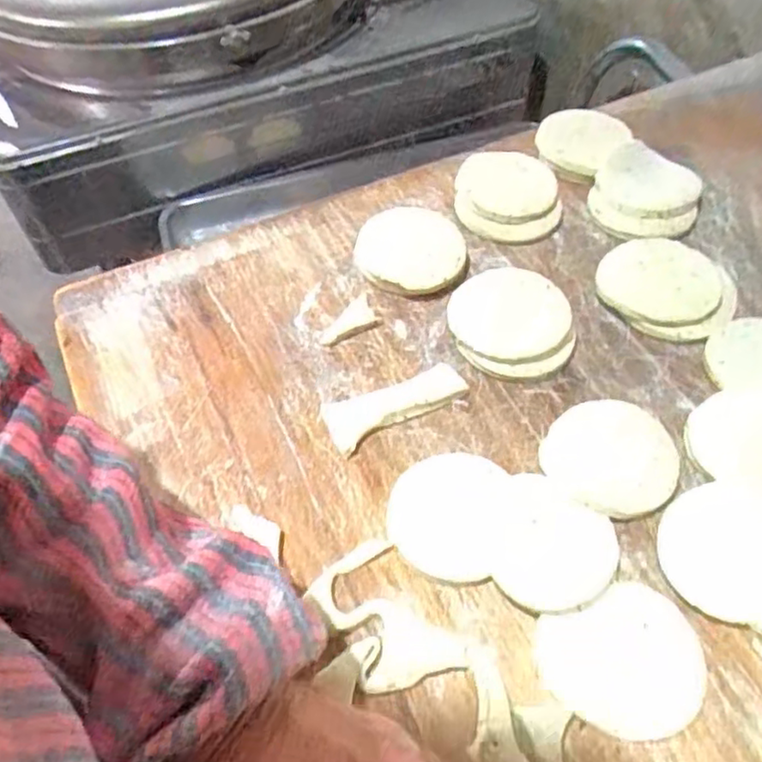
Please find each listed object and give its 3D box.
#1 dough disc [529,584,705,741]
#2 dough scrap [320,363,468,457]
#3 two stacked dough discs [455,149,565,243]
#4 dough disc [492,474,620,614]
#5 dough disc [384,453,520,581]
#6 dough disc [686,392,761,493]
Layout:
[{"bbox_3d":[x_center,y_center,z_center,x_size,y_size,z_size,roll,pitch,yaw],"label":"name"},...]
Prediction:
[{"bbox_3d":[0.123,0.141,0.341,0.079,0.009,0.067,-20,56,-11],"label":"dough disc"},{"bbox_3d":[0.009,0.013,0.428,0.088,0.009,0.036,-22,57,-12],"label":"dough scrap"},{"bbox_3d":[0.099,-0.146,0.532,0.077,0.023,0.083,3,55,6],"label":"two stacked dough discs"},{"bbox_3d":[0.096,0.091,0.372,0.061,0.013,0.070,13,57,12],"label":"dough disc"},{"bbox_3d":[0.039,0.075,0.389,0.070,0.013,0.071,-2,55,2],"label":"dough disc"},{"bbox_3d":[0.223,0.036,0.398,0.078,0.004,0.064,1,55,5],"label":"dough disc"}]

